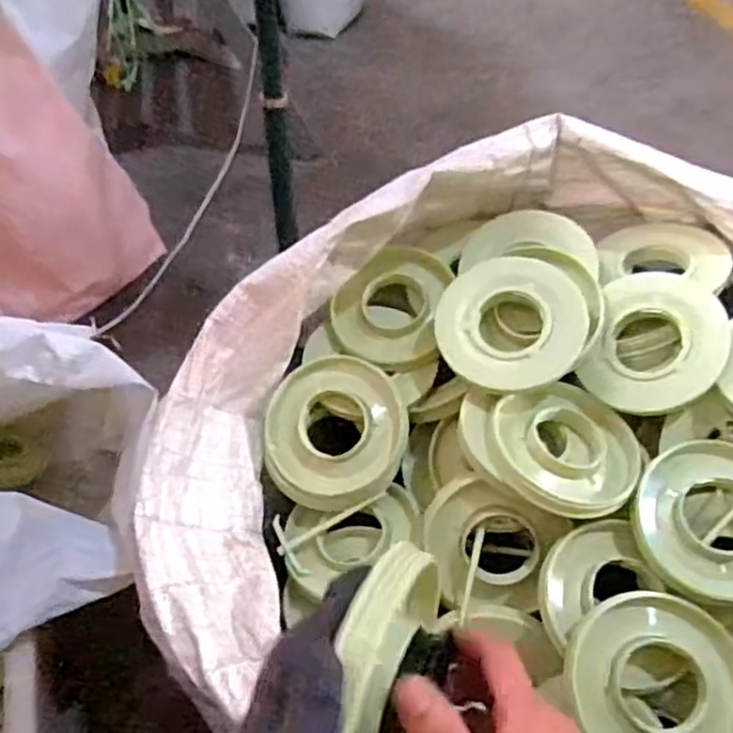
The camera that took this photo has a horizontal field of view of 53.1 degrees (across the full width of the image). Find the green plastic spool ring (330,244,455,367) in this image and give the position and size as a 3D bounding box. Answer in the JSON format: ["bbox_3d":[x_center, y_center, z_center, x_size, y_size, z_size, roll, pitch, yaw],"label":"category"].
[{"bbox_3d":[0.031,-0.055,0.718,0.120,0.022,0.120,-1,81,7],"label":"green plastic spool ring"}]

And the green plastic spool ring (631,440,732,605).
[{"bbox_3d":[0.288,0.125,0.604,0.129,0.028,0.126,-4,72,12],"label":"green plastic spool ring"}]

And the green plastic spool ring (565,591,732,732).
[{"bbox_3d":[0.215,0.230,0.543,0.131,0.043,0.113,14,48,11],"label":"green plastic spool ring"}]

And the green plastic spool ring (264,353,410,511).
[{"bbox_3d":[-0.028,0.060,0.692,0.131,0.028,0.132,-2,79,9],"label":"green plastic spool ring"}]

